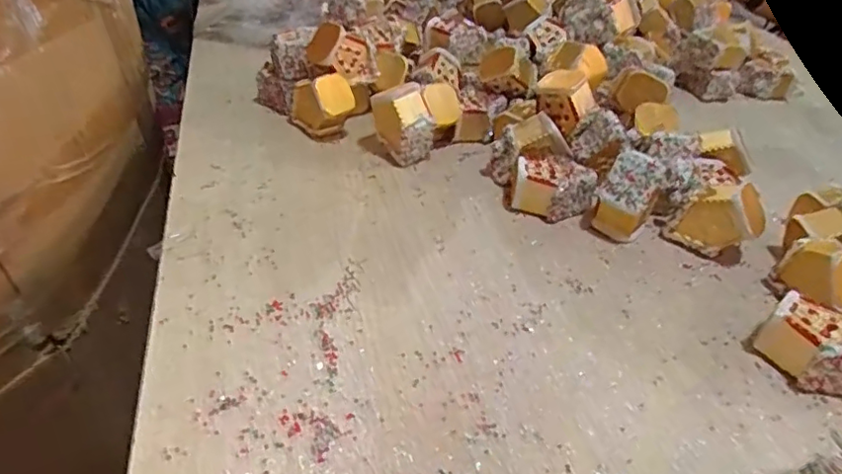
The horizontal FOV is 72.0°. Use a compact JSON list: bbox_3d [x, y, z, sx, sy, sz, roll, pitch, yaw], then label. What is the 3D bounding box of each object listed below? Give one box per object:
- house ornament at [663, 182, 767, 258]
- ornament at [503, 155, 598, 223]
[{"bbox_3d":[0.285,-0.017,0.557,0.076,0.068,0.042,30,42,28],"label":"house ornament"},{"bbox_3d":[0.135,-0.050,0.601,0.095,0.047,0.063,17,38,15],"label":"ornament"}]

